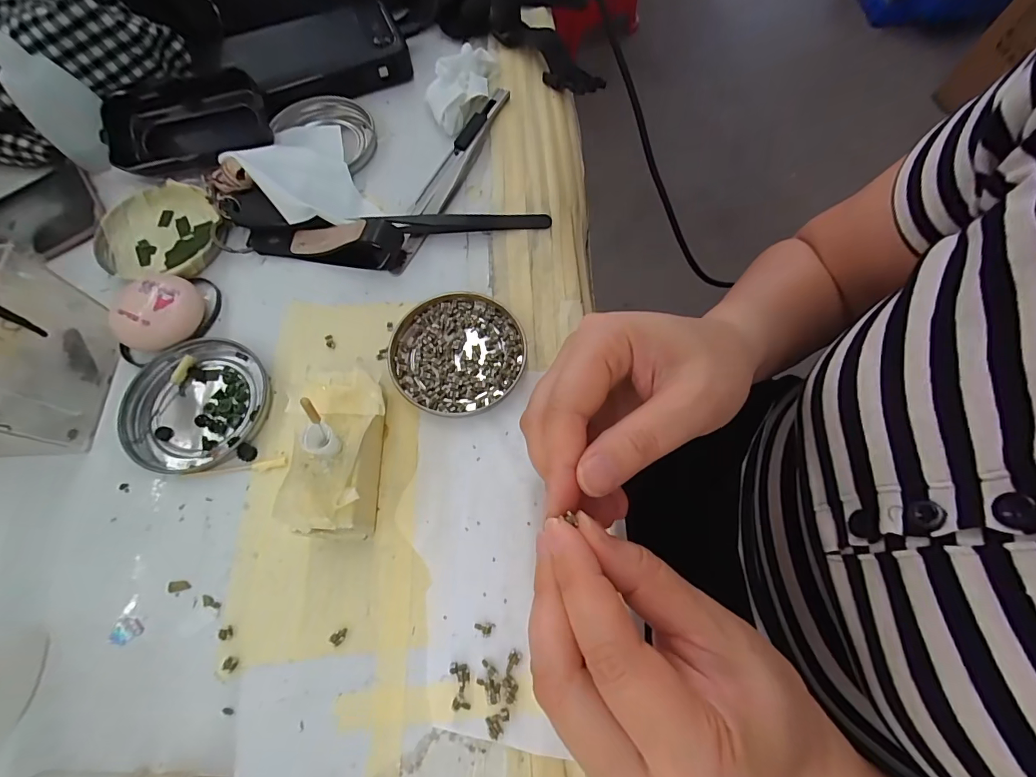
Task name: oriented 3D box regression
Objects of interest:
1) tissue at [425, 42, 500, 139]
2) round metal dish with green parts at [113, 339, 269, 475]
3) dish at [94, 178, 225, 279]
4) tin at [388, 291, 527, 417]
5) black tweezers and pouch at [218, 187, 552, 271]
[{"bbox_3d":[-0.044,-0.227,0.331,0.046,0.021,0.071,6,69,3],"label":"tissue"},{"bbox_3d":[-0.186,0.008,0.252,0.080,0.007,0.074,0,69,0],"label":"round metal dish with green parts"},{"bbox_3d":[-0.238,-0.107,0.294,0.082,0.010,0.072,10,69,4],"label":"dish"},{"bbox_3d":[-0.035,-0.022,0.261,0.080,0.009,0.074,0,69,0],"label":"tin"},{"bbox_3d":[-0.087,-0.102,0.284,0.209,0.024,0.045,2,69,1],"label":"black tweezers and pouch"}]

